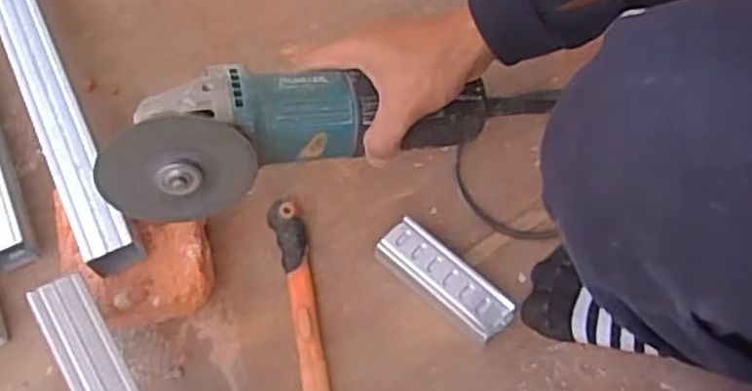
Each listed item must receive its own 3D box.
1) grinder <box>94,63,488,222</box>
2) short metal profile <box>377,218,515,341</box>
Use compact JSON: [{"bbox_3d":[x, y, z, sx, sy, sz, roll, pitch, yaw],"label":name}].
[{"bbox_3d":[-0.057,-0.053,0.519,0.259,0.075,0.078,-12,65,-17],"label":"grinder"},{"bbox_3d":[0.052,0.069,0.579,0.111,0.040,0.038,40,72,17],"label":"short metal profile"}]

